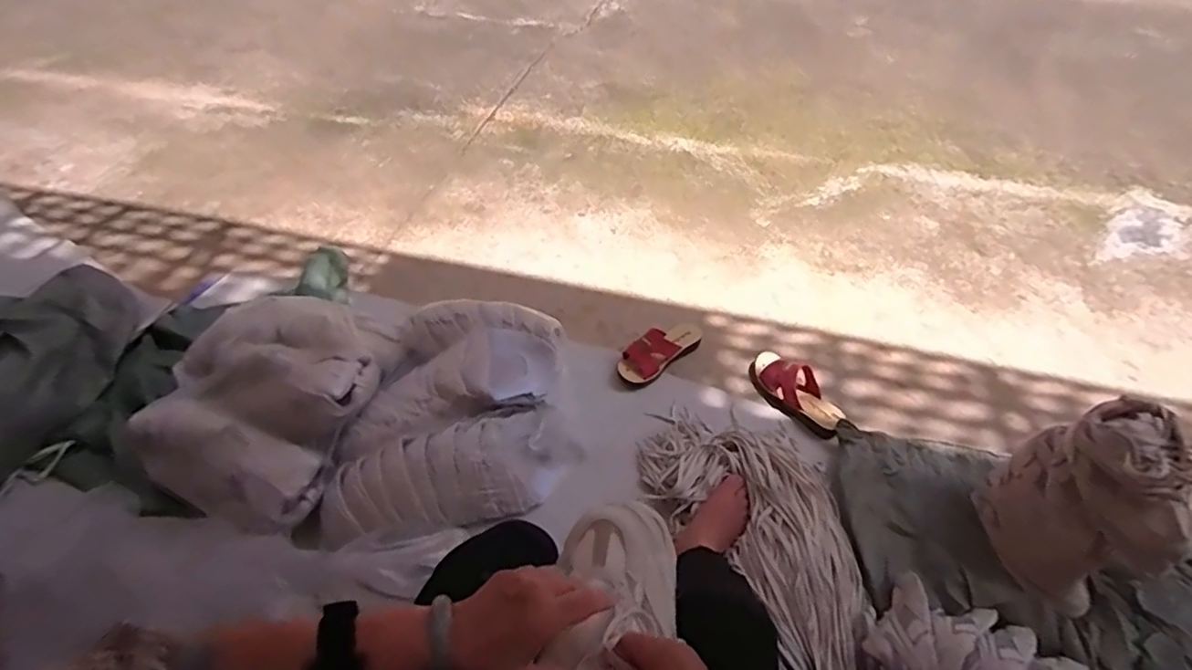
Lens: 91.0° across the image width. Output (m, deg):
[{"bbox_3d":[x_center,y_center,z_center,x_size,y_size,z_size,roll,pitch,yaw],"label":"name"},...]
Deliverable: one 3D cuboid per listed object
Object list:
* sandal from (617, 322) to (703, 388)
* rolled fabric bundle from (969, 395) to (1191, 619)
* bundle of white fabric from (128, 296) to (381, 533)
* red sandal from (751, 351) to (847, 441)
[{"bbox_3d":[0.141,0.027,1.267,0.220,0.065,0.085,-33,57,-29],"label":"sandal"},{"bbox_3d":[0.761,0.262,0.907,0.140,0.326,0.222,-19,51,-20],"label":"rolled fabric bundle"},{"bbox_3d":[-0.575,0.088,0.996,0.356,0.119,0.397,15,52,12],"label":"bundle of white fabric"},{"bbox_3d":[0.411,0.112,1.204,0.093,0.067,0.219,-34,57,-30],"label":"red sandal"}]

